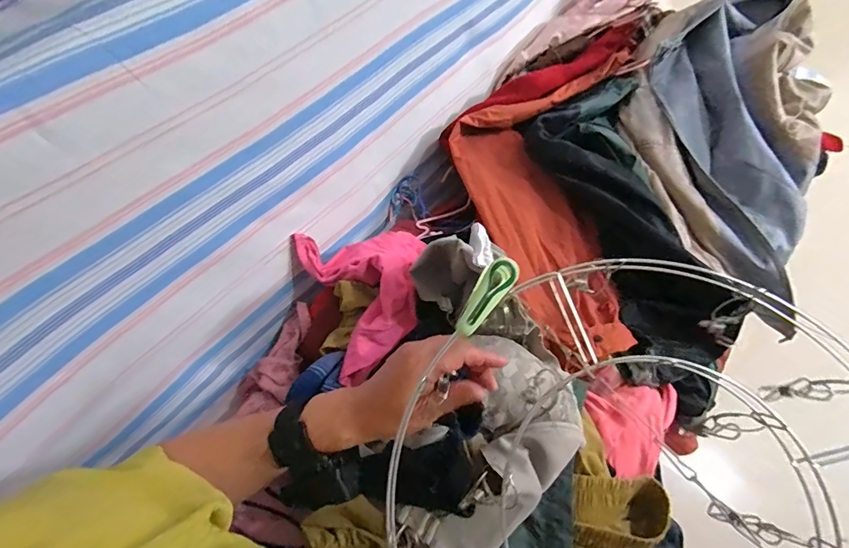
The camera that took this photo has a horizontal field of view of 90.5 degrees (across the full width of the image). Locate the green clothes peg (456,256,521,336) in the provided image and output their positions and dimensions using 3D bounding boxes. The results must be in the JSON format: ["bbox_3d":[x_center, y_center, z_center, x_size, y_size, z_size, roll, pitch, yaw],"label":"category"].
[{"bbox_3d":[0.044,0.015,0.301,0.021,0.008,0.061,35,89,21],"label":"green clothes peg"}]

